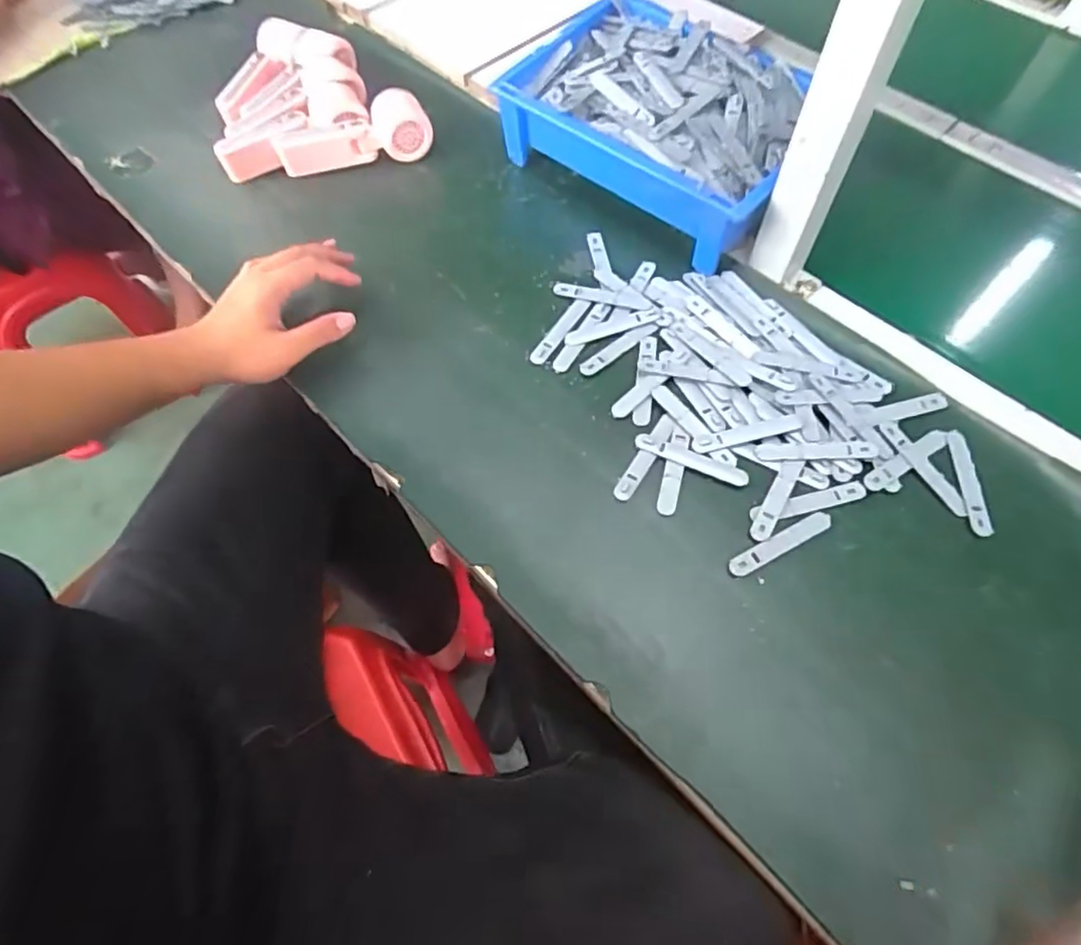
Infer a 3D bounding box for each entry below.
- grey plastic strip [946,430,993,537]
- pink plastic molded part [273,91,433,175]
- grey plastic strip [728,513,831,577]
[{"bbox_3d":[0.352,0.007,0.503,0.018,0.007,0.095,1,63,1],"label":"grey plastic strip"},{"bbox_3d":[-0.208,-0.374,0.684,0.168,0.056,0.048,-10,63,-5],"label":"pink plastic molded part"},{"bbox_3d":[0.189,0.055,0.482,0.095,0.004,0.016,-26,66,-13],"label":"grey plastic strip"}]

